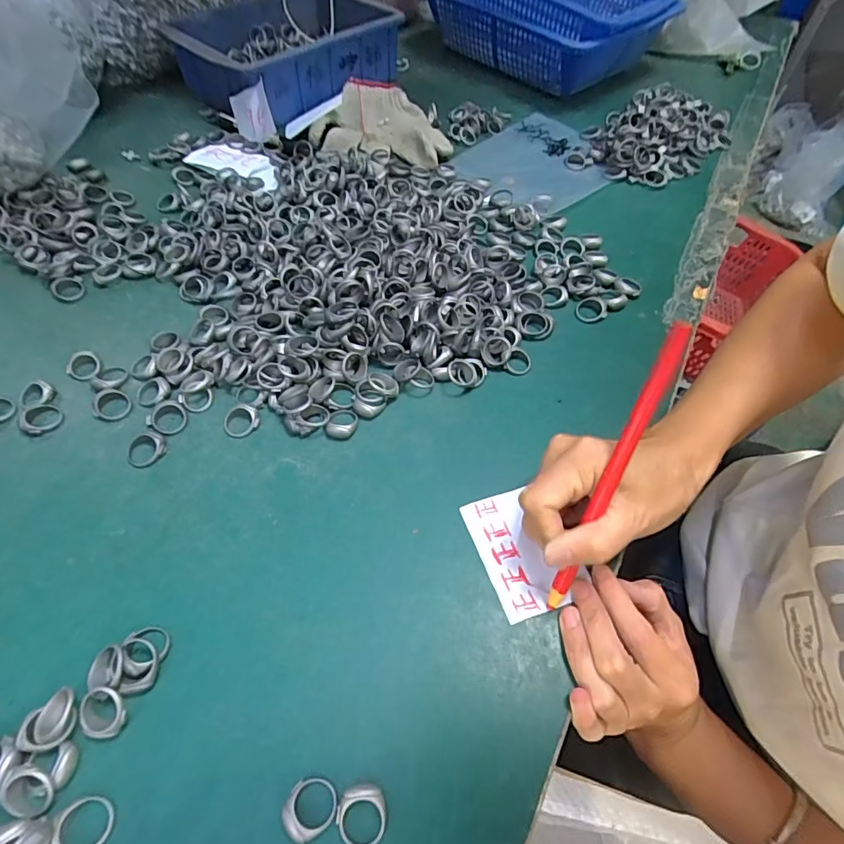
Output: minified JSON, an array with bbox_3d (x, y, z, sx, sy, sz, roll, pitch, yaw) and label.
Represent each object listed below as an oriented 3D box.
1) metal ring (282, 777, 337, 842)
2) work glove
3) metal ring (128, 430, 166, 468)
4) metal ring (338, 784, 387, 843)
[{"bbox_3d":[-0.050,0.170,0.223,0.023,0.007,0.021,0,55,-1],"label":"metal ring"},{"bbox_3d":[-0.043,-0.352,0.587,0.129,0.031,0.201,-3,55,-3],"label":"work glove"},{"bbox_3d":[-0.182,0.017,0.331,0.024,0.007,0.024,0,55,-1],"label":"metal ring"},{"bbox_3d":[-0.026,0.173,0.221,0.021,0.008,0.023,0,55,-1],"label":"metal ring"}]

